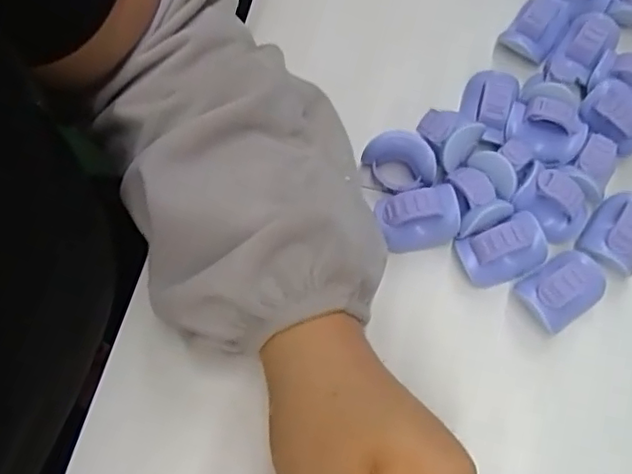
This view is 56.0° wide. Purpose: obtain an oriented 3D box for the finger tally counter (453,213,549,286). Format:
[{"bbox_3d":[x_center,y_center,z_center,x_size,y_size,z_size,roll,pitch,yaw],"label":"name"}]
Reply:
[{"bbox_3d":[0.094,0.007,0.296,0.041,0.031,0.024,-14,68,-7],"label":"finger tally counter"}]

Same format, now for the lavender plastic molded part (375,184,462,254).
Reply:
[{"bbox_3d":[0.051,-0.009,0.304,0.038,0.033,0.020,-8,68,-4],"label":"lavender plastic molded part"}]

